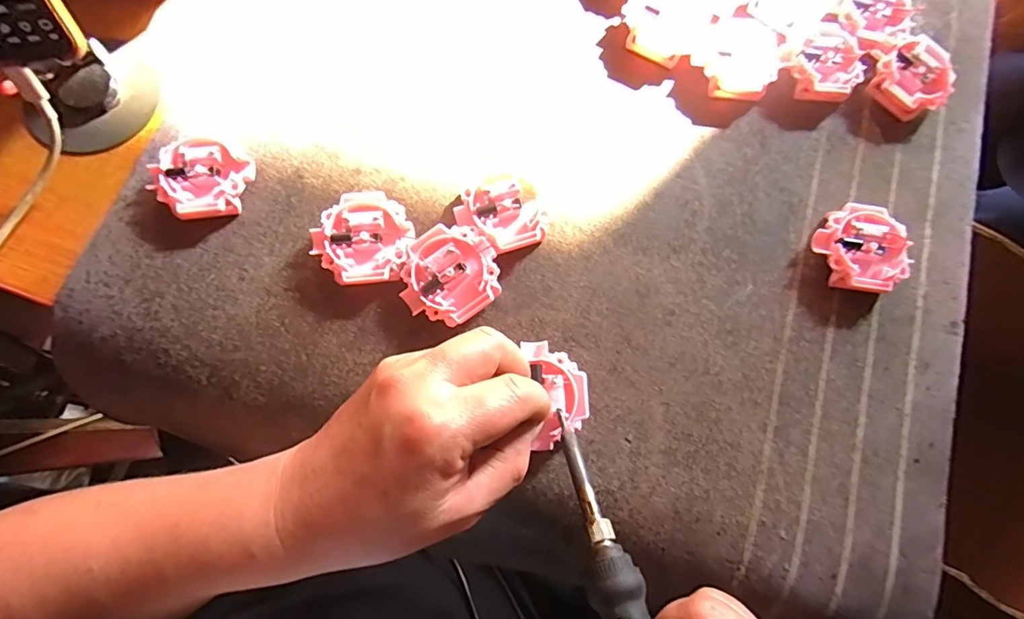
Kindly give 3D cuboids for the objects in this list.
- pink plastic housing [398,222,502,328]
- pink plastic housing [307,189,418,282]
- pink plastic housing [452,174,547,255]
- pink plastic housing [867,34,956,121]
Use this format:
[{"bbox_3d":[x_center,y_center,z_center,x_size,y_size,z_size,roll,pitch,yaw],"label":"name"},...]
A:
[{"bbox_3d":[-0.035,-0.018,0.264,0.055,0.019,0.051,0,77,-2],"label":"pink plastic housing"},{"bbox_3d":[-0.084,-0.040,0.268,0.053,0.016,0.052,0,77,-2],"label":"pink plastic housing"},{"bbox_3d":[-0.006,-0.053,0.275,0.049,0.016,0.044,-16,78,-5],"label":"pink plastic housing"},{"bbox_3d":[0.264,-0.151,0.309,0.045,0.018,0.050,40,79,7],"label":"pink plastic housing"}]

